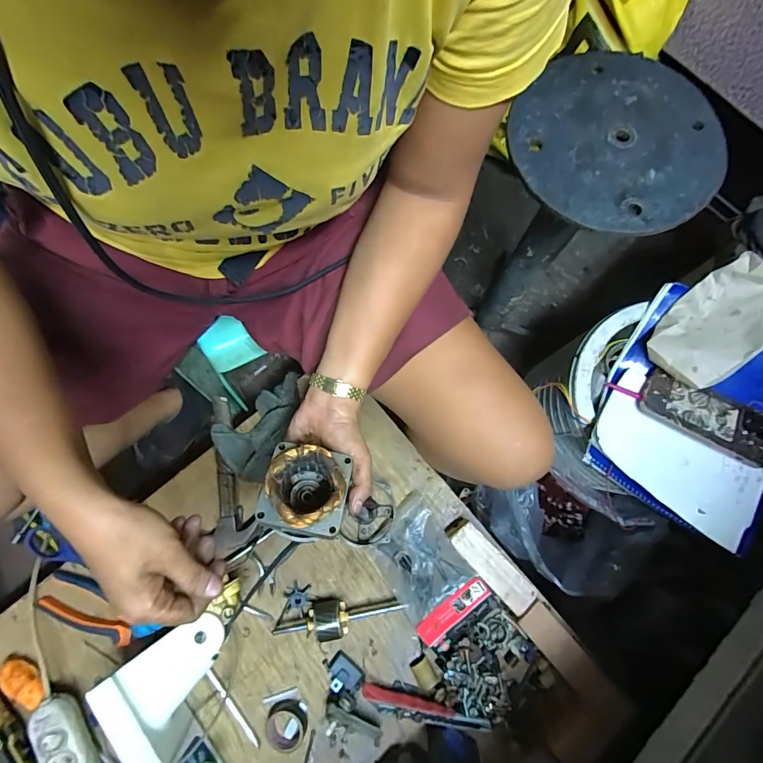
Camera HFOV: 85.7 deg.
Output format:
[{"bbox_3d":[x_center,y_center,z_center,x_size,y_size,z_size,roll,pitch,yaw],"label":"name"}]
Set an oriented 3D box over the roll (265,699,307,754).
[{"bbox_3d":[-0.116,0.417,0.495,0.049,0.018,0.053,0,77,-1],"label":"roll"}]

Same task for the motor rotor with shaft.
[{"bbox_3d":[-0.054,0.295,0.517,0.163,0.043,0.040,-6,78,-3],"label":"motor rotor with shaft"}]

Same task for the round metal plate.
[{"bbox_3d":[0.238,-0.245,0.415,0.203,0.013,0.202,0,77,-1],"label":"round metal plate"}]

